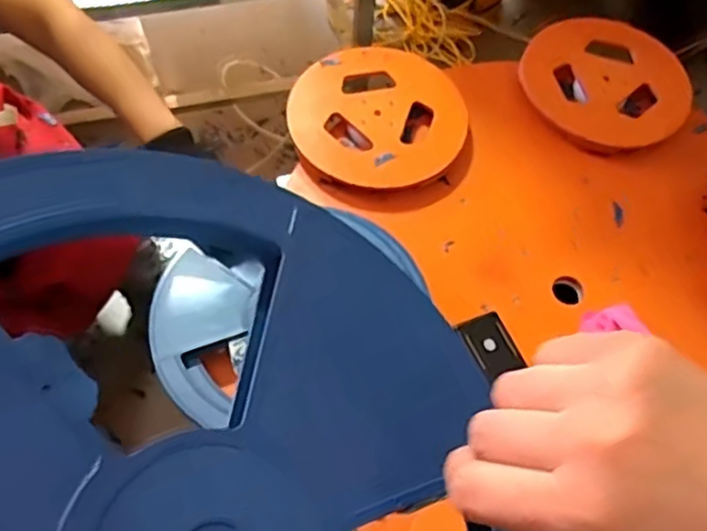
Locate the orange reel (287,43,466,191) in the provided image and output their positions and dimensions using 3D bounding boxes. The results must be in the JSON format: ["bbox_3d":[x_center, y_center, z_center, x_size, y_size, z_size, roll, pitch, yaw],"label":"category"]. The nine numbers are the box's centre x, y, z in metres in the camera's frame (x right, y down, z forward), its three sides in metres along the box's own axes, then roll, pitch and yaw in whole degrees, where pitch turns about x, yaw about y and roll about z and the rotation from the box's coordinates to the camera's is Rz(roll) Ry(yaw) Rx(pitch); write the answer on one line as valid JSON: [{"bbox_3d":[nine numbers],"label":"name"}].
[{"bbox_3d":[0.038,-0.235,1.081,0.277,0.055,0.243,13,61,4],"label":"orange reel"}]

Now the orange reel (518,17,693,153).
[{"bbox_3d":[0.420,-0.303,1.152,0.243,0.051,0.260,1,61,-3],"label":"orange reel"}]

